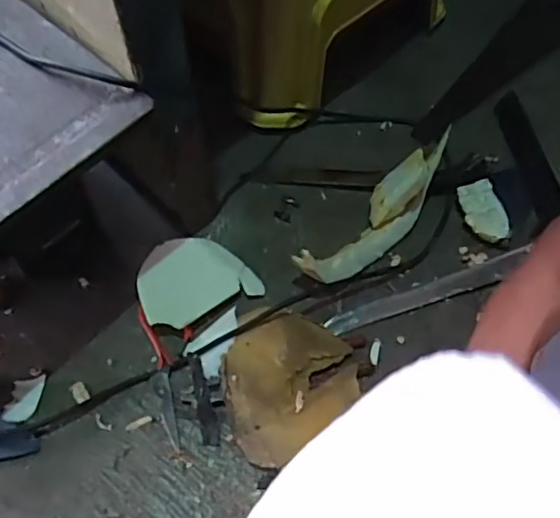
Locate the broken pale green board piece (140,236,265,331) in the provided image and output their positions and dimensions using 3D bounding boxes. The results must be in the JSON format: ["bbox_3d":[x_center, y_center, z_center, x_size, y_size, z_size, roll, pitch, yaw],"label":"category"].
[{"bbox_3d":[-0.093,0.018,0.651,0.127,0.015,0.092,-21,78,-25],"label":"broken pale green board piece"}]

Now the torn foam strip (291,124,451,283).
[{"bbox_3d":[0.105,-0.046,0.672,0.222,0.094,0.058,-40,69,-22],"label":"torn foam strip"}]

